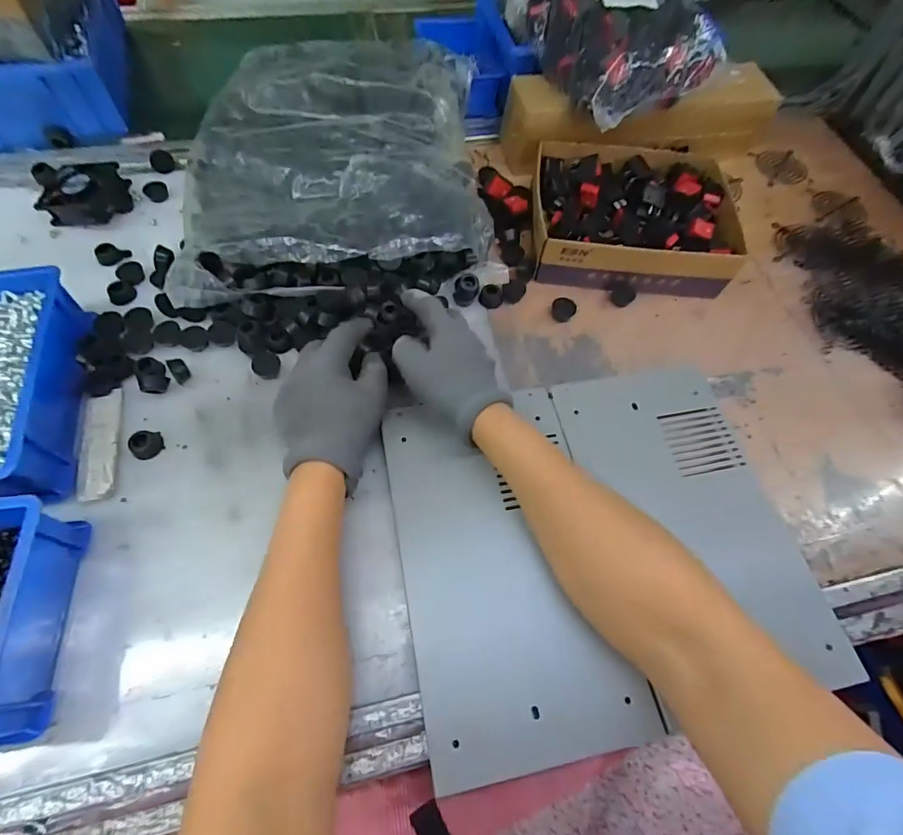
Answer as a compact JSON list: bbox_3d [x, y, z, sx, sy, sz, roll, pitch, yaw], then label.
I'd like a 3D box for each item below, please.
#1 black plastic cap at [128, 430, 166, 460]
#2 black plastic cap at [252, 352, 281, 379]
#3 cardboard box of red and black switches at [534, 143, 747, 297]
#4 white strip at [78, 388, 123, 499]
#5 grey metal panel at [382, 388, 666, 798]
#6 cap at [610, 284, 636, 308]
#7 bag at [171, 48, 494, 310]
[{"bbox_3d":[-0.257,0.022,0.392,0.024,0.012,0.024,1,64,-2],"label":"black plastic cap"},{"bbox_3d":[-0.172,-0.048,0.431,0.026,0.011,0.022,13,65,3],"label":"black plastic cap"},{"bbox_3d":[0.191,-0.213,0.505,0.200,0.054,0.167,3,64,-2],"label":"cardboard box of red and black switches"},{"bbox_3d":[-0.294,0.021,0.390,0.027,0.009,0.100,-10,65,-7],"label":"white strip"},{"bbox_3d":[0.039,0.108,0.359,0.148,0.020,0.264,-9,65,-7],"label":"grey metal panel"},{"bbox_3d":[0.180,-0.128,0.490,0.024,0.018,0.019,33,67,12],"label":"cap"},{"bbox_3d":[-0.125,-0.280,0.501,0.310,0.088,0.349,-3,65,-4],"label":"bag"}]

